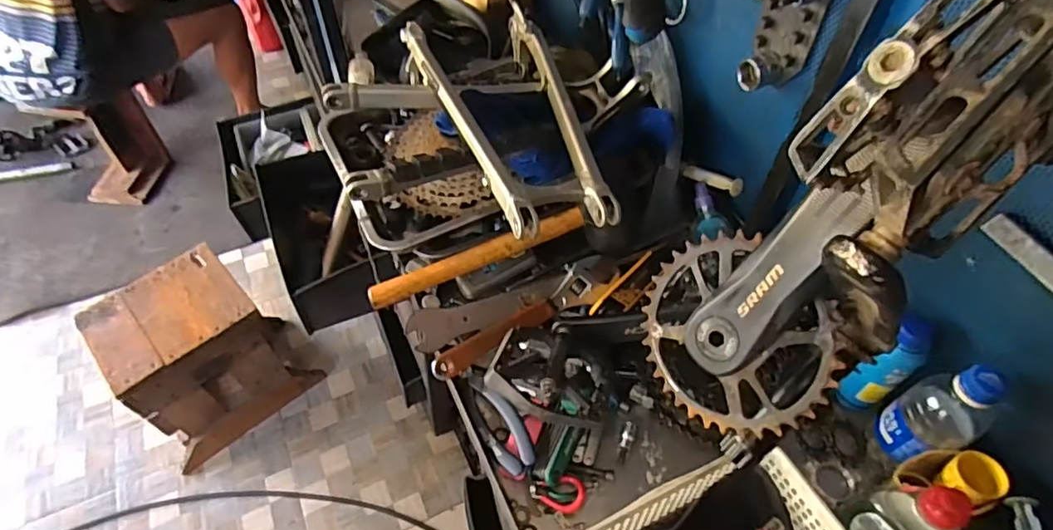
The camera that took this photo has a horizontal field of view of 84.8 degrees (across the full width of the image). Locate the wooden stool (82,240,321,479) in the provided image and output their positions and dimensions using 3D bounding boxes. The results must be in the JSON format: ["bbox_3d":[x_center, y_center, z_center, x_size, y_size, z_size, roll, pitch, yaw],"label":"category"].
[{"bbox_3d":[-0.767,0.218,1.396,0.342,0.410,0.250,-34,60,-23],"label":"wooden stool"}]

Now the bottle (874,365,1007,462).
[{"bbox_3d":[0.380,0.134,0.527,0.061,0.134,0.064,-21,55,-15],"label":"bottle"}]

